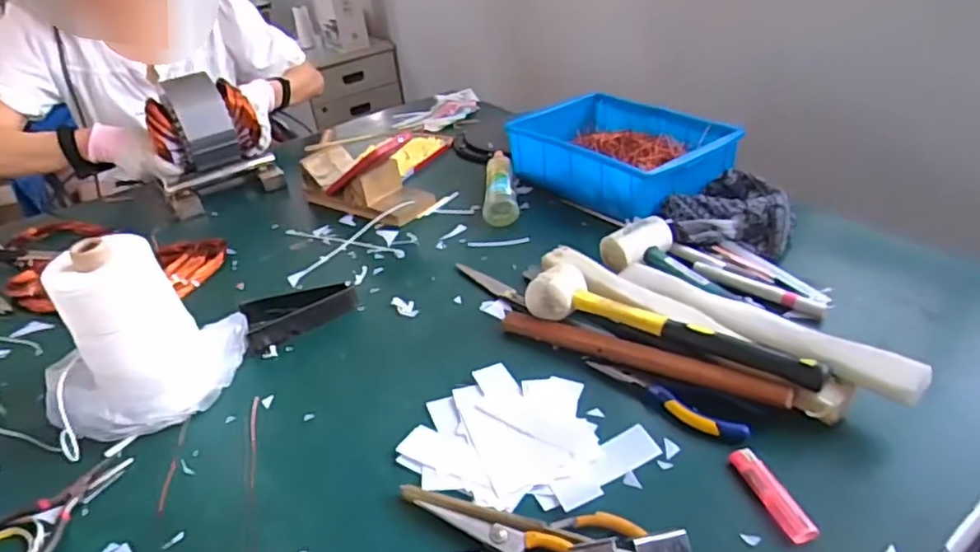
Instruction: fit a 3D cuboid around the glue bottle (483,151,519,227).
[{"bbox_3d":[0.013,-0.140,0.940,0.049,0.038,0.214,-5,32,1],"label":"glue bottle"}]

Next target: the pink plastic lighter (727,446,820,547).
[{"bbox_3d":[0.210,0.161,0.467,0.020,0.013,0.080,-14,33,-13],"label":"pink plastic lighter"}]

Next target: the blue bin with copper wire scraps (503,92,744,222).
[{"bbox_3d":[0.183,-0.175,0.917,0.185,0.093,0.288,-26,37,-29],"label":"blue bin with copper wire scraps"}]

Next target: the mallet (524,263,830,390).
[{"bbox_3d":[0.162,0.055,0.593,0.281,0.055,0.052,20,40,35],"label":"mallet"}]

